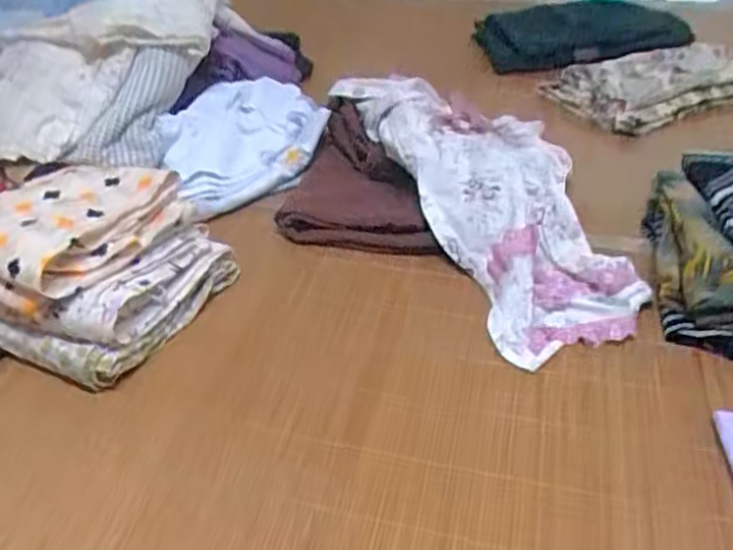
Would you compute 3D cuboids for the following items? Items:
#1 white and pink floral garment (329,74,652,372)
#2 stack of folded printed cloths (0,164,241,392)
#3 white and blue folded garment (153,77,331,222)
[{"bbox_3d":[0.147,-0.114,0.786,0.211,0.103,0.487,-13,40,-14],"label":"white and pink floral garment"},{"bbox_3d":[-0.291,-0.018,0.688,0.233,0.124,0.208,16,42,21],"label":"stack of folded printed cloths"},{"bbox_3d":[-0.165,-0.180,0.915,0.226,0.077,0.243,-18,41,-19],"label":"white and blue folded garment"}]

